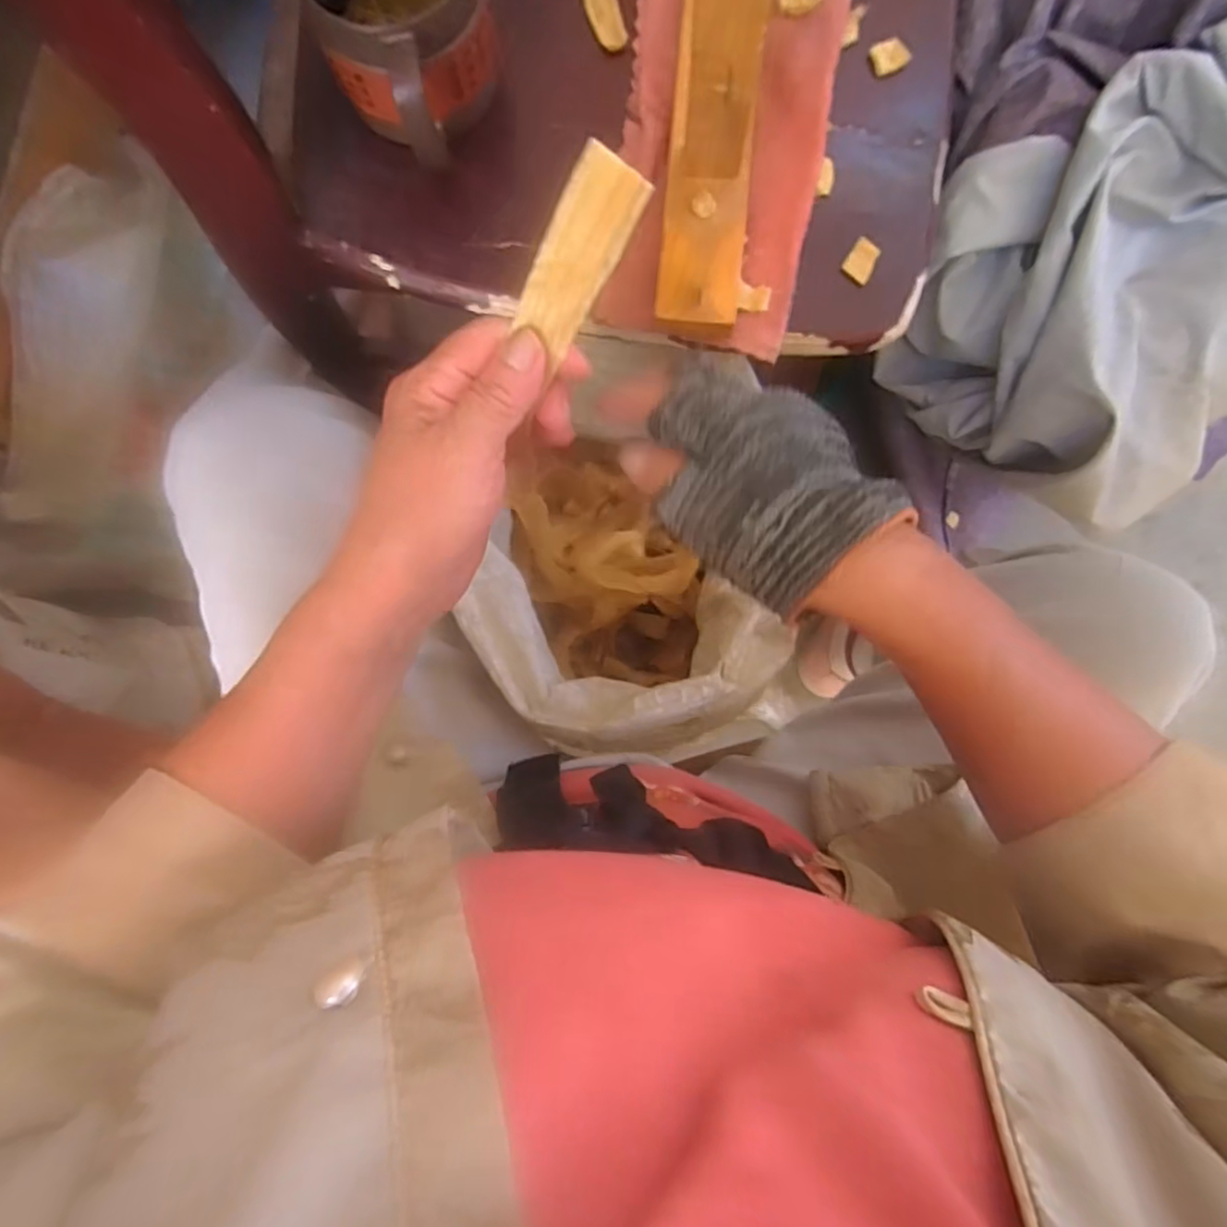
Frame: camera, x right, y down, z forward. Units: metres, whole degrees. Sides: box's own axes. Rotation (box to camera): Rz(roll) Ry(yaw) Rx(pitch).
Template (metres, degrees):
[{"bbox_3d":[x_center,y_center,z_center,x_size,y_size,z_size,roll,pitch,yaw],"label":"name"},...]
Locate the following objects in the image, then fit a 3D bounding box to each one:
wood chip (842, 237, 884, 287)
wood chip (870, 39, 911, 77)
[{"bbox_3d":[0.146,-0.207,0.397,0.017,0.009,0.022,29,85,1],"label":"wood chip"},{"bbox_3d":[0.165,-0.333,0.404,0.023,0.006,0.017,-26,86,-3],"label":"wood chip"}]

